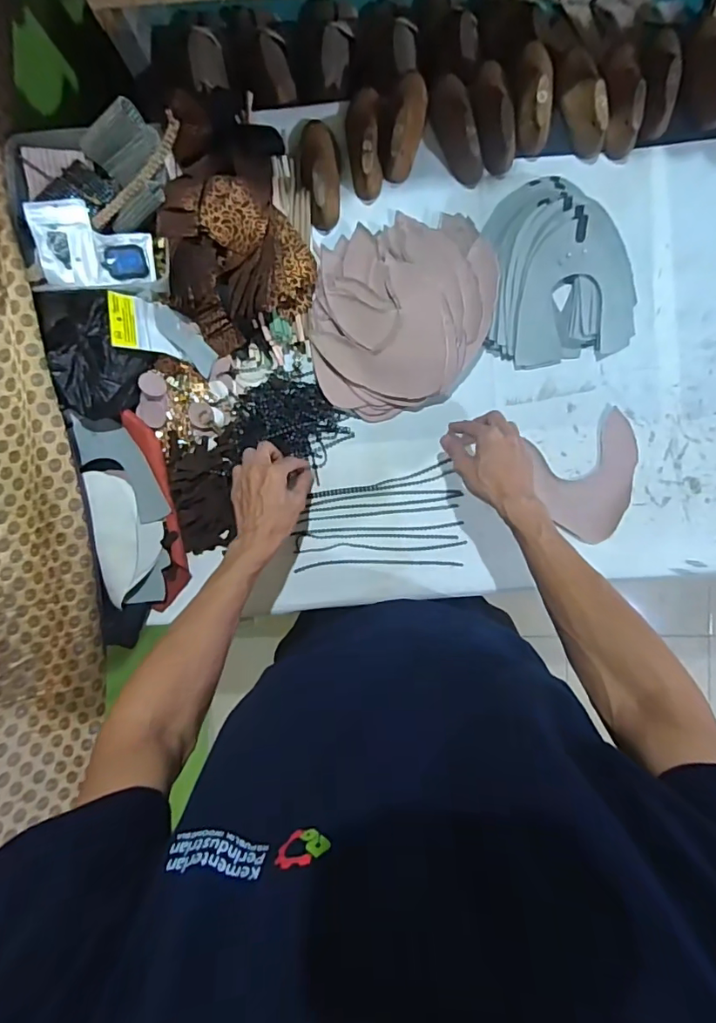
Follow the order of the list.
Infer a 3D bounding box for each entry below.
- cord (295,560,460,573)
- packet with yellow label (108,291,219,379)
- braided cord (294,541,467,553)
[{"bbox_3d":[0.028,0.075,0.697,0.231,0.004,0.016,-1,91,1],"label":"cord"},{"bbox_3d":[-0.253,-0.234,0.653,0.136,0.013,0.082,13,65,-25],"label":"packet with yellow label"},{"bbox_3d":[0.031,0.050,0.698,0.237,0.004,0.012,-1,91,1],"label":"braided cord"}]

